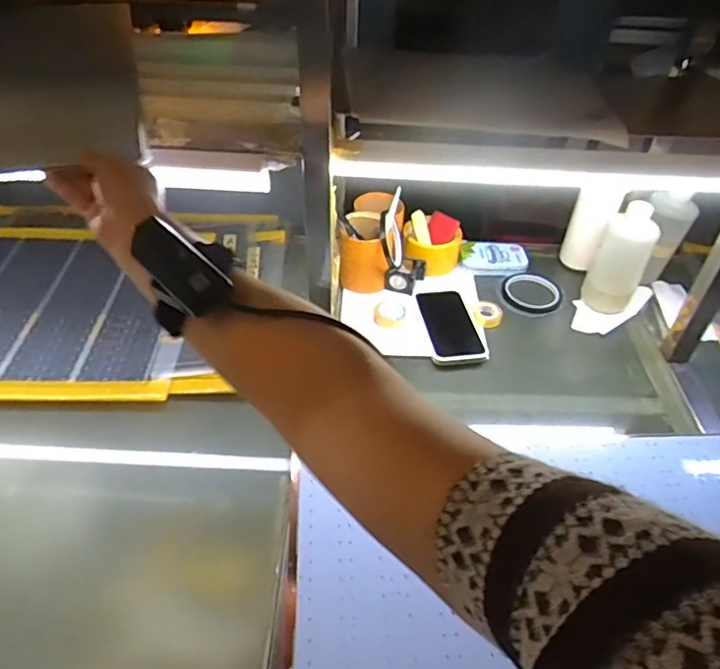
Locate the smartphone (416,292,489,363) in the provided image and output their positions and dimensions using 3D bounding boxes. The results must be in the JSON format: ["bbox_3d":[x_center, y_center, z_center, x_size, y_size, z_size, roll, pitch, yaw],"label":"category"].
[{"bbox_3d":[0.132,-0.017,0.823,0.077,0.014,0.142,-2,43,-6],"label":"smartphone"}]

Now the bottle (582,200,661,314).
[{"bbox_3d":[0.394,-0.116,0.845,0.077,0.166,0.076,24,47,21],"label":"bottle"}]

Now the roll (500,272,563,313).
[{"bbox_3d":[0.275,-0.068,0.895,0.095,0.009,0.095,2,43,-1],"label":"roll"}]

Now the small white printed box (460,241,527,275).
[{"bbox_3d":[0.224,-0.131,0.944,0.103,0.020,0.074,3,43,0],"label":"small white printed box"}]

